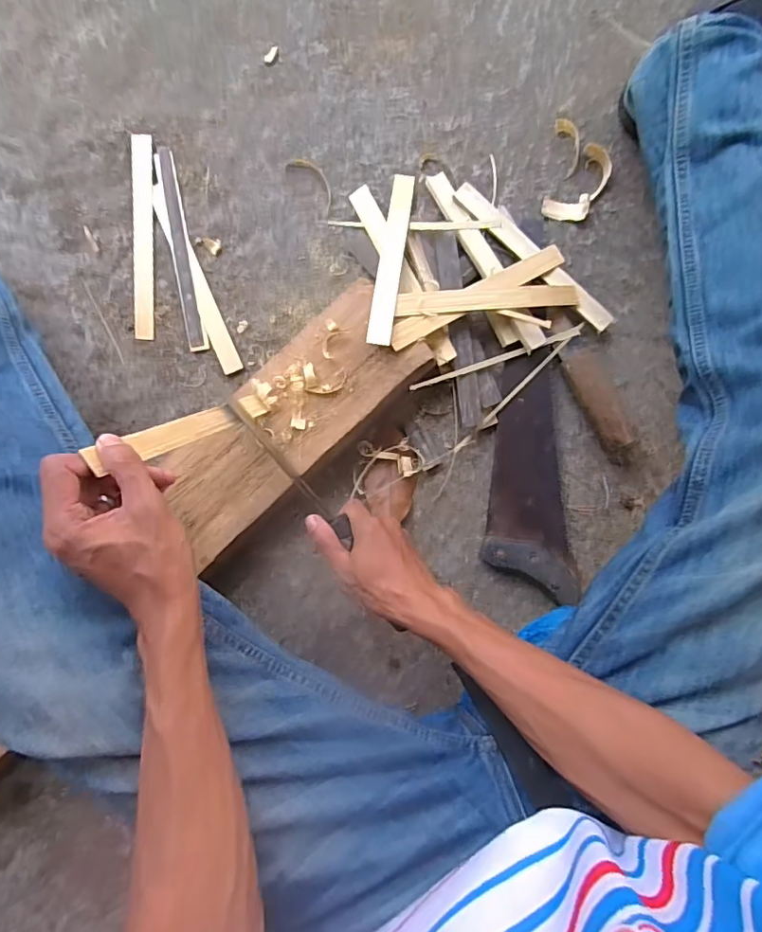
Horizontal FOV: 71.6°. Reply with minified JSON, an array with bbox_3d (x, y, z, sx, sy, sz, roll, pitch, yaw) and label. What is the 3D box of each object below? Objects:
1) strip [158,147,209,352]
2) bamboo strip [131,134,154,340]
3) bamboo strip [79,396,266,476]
[{"bbox_3d":[-0.229,-0.247,0.605,0.022,0.006,0.227,-10,92,-3],"label":"strip"},{"bbox_3d":[-0.272,-0.261,0.604,0.024,0.006,0.225,1,92,-3],"label":"bamboo strip"},{"bbox_3d":[-0.159,-0.033,0.449,0.010,0.218,0.025,-35,93,23],"label":"bamboo strip"}]

